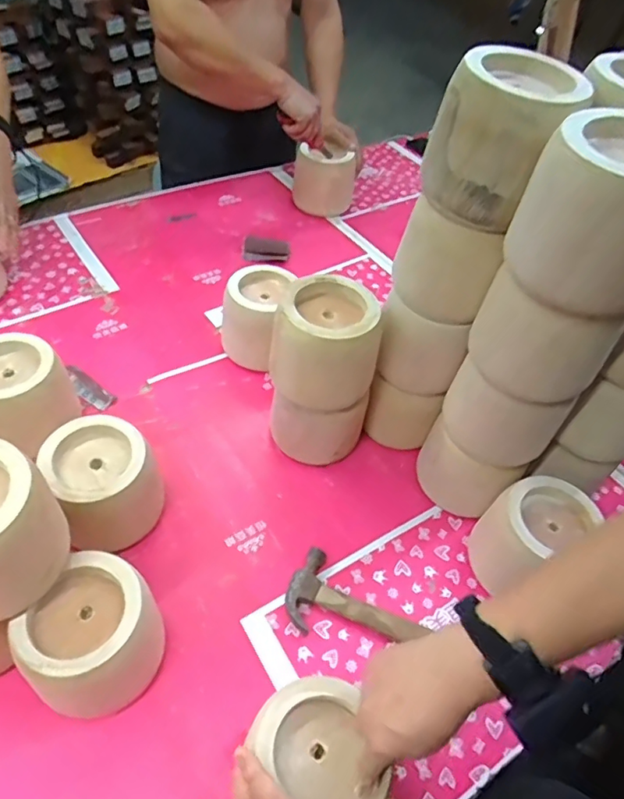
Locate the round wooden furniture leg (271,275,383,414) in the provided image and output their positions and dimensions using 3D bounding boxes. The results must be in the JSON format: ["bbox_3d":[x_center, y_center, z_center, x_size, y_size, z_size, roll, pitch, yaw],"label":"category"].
[{"bbox_3d":[0.021,-0.072,0.700,0.126,0.119,0.116,11,49,1],"label":"round wooden furniture leg"}]

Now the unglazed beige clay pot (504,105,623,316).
[{"bbox_3d":[0.242,-0.151,0.461,0.122,0.128,0.101,26,51,15],"label":"unglazed beige clay pot"}]

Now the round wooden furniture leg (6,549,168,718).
[{"bbox_3d":[-0.219,0.253,0.571,0.114,0.135,0.133,25,50,13],"label":"round wooden furniture leg"}]

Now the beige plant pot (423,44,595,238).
[{"bbox_3d":[0.183,-0.253,0.538,0.113,0.132,0.113,4,49,-5],"label":"beige plant pot"}]

